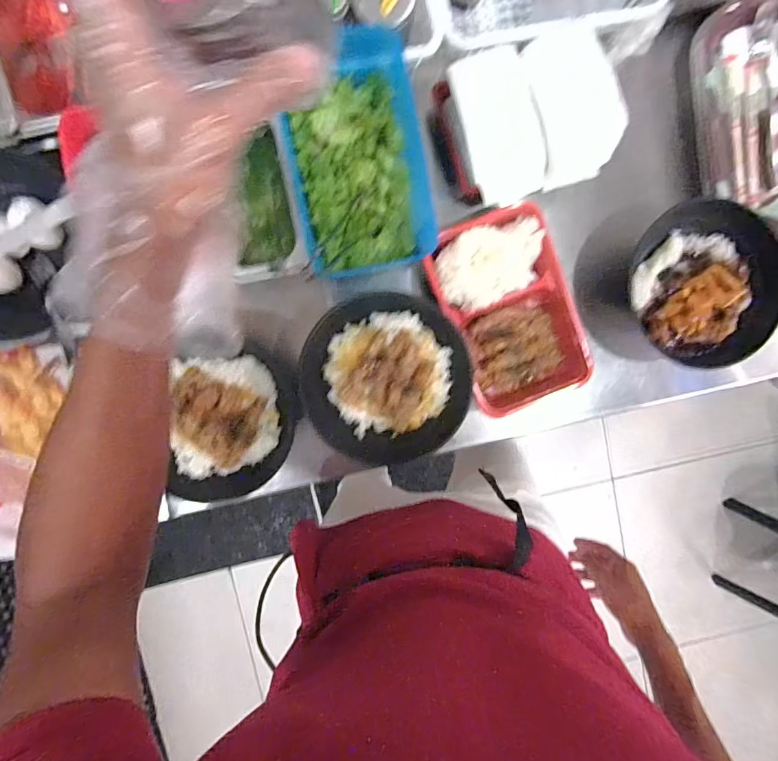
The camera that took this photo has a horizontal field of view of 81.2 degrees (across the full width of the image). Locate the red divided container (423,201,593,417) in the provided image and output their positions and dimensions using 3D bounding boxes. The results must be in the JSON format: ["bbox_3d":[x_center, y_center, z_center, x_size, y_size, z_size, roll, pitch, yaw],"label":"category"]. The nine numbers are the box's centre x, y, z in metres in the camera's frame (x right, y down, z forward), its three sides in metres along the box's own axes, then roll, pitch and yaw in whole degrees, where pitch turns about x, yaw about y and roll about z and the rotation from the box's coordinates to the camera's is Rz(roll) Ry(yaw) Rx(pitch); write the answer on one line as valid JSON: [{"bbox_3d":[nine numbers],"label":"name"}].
[{"bbox_3d":[0.138,-0.075,0.528,0.140,0.050,0.222,-21,96,-3],"label":"red divided container"}]

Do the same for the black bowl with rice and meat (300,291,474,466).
[{"bbox_3d":[-0.003,0.000,0.504,0.179,0.057,0.186,0,94,-4],"label":"black bowl with rice and meat"}]

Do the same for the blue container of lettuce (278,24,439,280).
[{"bbox_3d":[-0.036,-0.225,0.469,0.125,0.073,0.219,-11,95,-4],"label":"blue container of lettuce"}]

